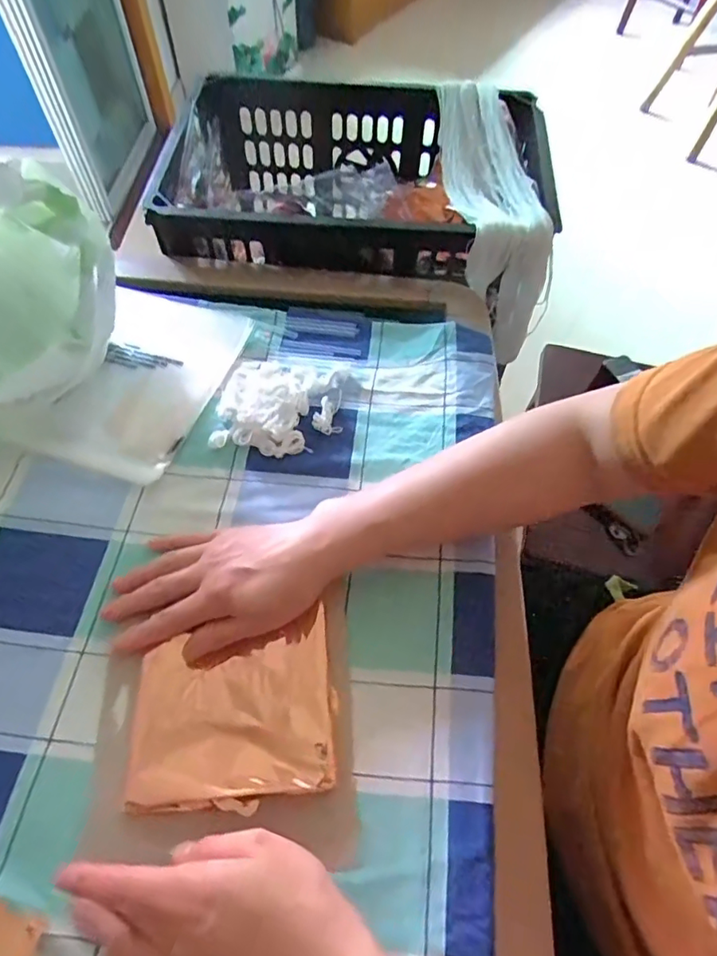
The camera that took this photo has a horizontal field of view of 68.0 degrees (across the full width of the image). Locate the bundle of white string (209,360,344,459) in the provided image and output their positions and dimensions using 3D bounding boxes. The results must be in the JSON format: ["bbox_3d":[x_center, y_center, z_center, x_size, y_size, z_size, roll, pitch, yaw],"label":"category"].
[{"bbox_3d":[-0.071,-0.071,0.469,0.106,0.028,0.102,7,58,3],"label":"bundle of white string"}]

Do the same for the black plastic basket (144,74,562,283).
[{"bbox_3d":[-0.004,-0.355,0.687,0.438,0.174,0.311,9,59,4],"label":"black plastic basket"}]

